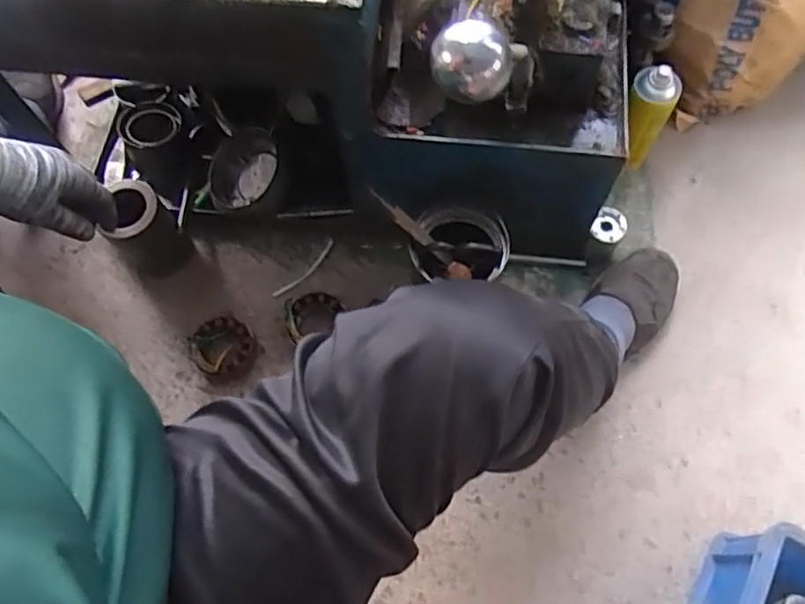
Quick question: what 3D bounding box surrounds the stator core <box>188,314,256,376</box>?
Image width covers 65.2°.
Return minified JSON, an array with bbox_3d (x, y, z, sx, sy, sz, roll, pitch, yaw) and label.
[{"bbox_3d":[-0.251,0.065,0.881,0.084,0.041,0.077,-1,69,2],"label":"stator core"}]

